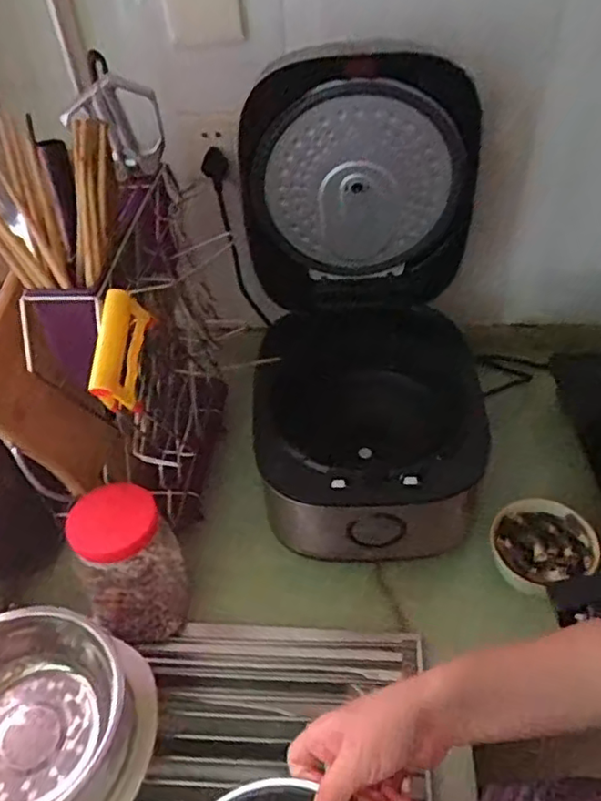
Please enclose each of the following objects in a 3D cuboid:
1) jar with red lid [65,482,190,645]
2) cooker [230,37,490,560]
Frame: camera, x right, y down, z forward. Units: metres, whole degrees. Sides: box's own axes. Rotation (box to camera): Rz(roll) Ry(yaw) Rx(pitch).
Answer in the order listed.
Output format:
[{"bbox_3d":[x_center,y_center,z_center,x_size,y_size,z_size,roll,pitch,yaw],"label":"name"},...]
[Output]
[{"bbox_3d":[-0.179,0.177,0.679,0.099,0.173,0.092,-2,45,2],"label":"jar with red lid"},{"bbox_3d":[0.083,-0.078,0.704,0.275,0.469,0.366,-3,45,1],"label":"cooker"}]

